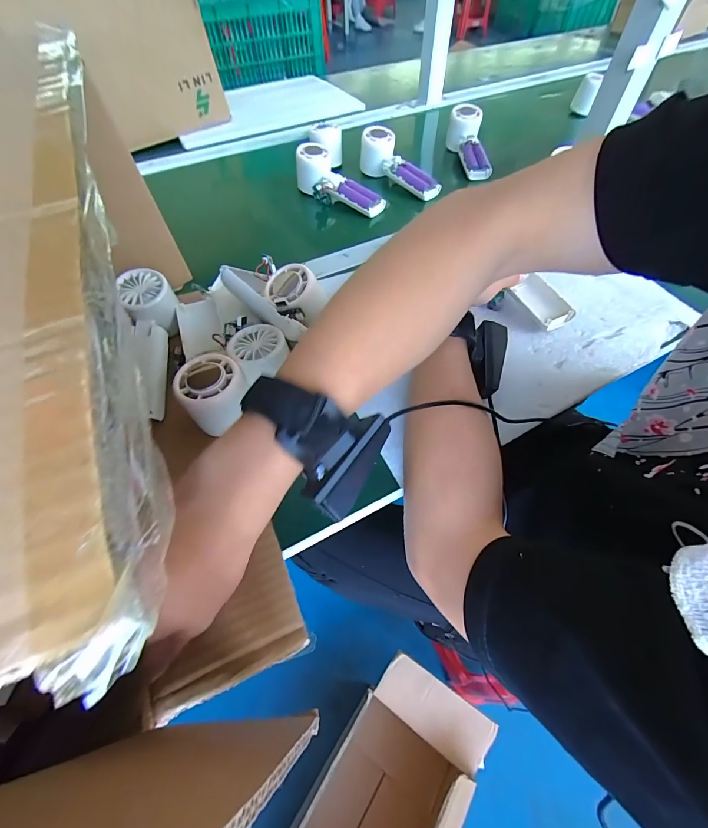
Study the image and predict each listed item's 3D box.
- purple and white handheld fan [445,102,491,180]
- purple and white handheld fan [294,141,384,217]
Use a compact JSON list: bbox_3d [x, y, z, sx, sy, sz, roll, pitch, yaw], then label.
[{"bbox_3d":[0.207,-0.479,0.638,0.054,0.054,0.149,-6,73,-3],"label":"purple and white handheld fan"},{"bbox_3d":[-0.028,-0.360,0.564,0.161,0.056,0.057,35,62,7],"label":"purple and white handheld fan"}]

